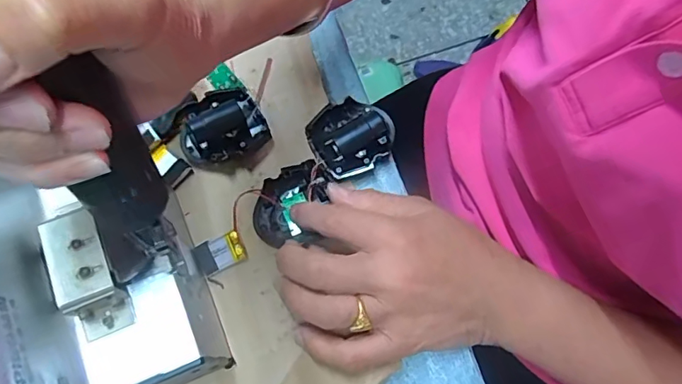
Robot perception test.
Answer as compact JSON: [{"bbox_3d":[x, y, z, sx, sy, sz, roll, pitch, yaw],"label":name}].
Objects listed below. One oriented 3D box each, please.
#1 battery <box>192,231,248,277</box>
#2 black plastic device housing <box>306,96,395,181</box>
[{"bbox_3d":[-0.079,0.039,0.322,0.031,0.009,0.022,-22,73,-6],"label":"battery"},{"bbox_3d":[0.008,-0.040,0.347,0.058,0.015,0.054,-24,73,-6],"label":"black plastic device housing"}]

